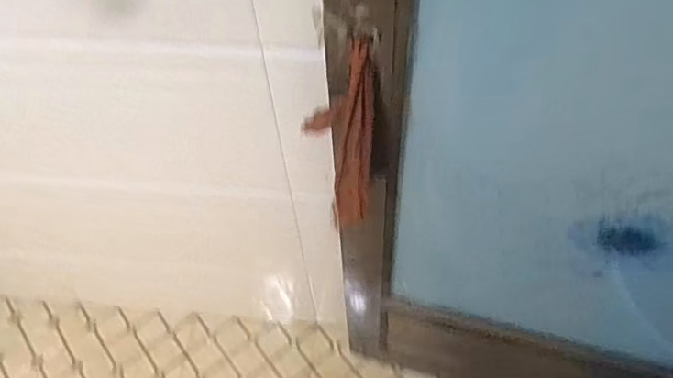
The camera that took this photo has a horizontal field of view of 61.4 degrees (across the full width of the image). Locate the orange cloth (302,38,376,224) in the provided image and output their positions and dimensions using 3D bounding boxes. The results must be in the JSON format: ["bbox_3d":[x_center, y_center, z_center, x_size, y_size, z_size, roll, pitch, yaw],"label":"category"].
[{"bbox_3d":[0.004,-0.048,0.599,0.070,0.235,0.051,1,56,4],"label":"orange cloth"}]

